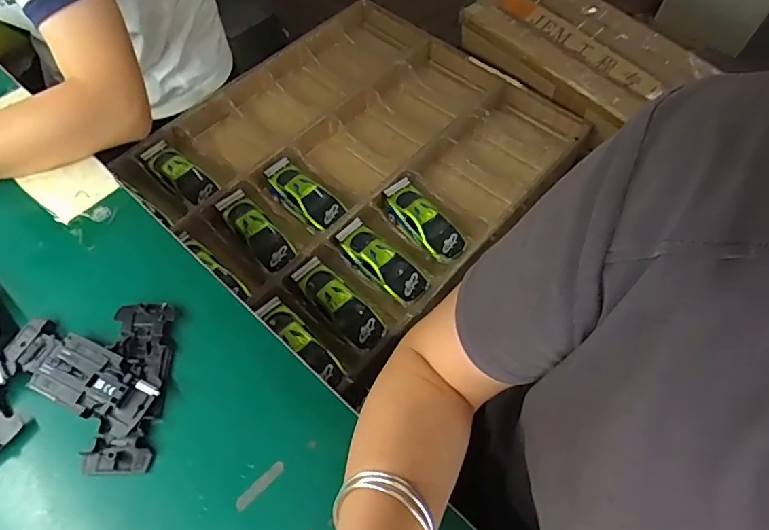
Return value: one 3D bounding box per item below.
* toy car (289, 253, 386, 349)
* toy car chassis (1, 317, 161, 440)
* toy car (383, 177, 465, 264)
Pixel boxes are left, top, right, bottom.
[{"bbox_3d":[-0.052,0.047,0.611,0.049,0.032,0.131,-37,67,-20],"label":"toy car"},{"bbox_3d":[-0.230,0.082,0.382,0.125,0.014,0.047,23,62,12],"label":"toy car chassis"},{"bbox_3d":[0.052,-0.059,0.667,0.055,0.031,0.131,-38,67,-21],"label":"toy car"}]

